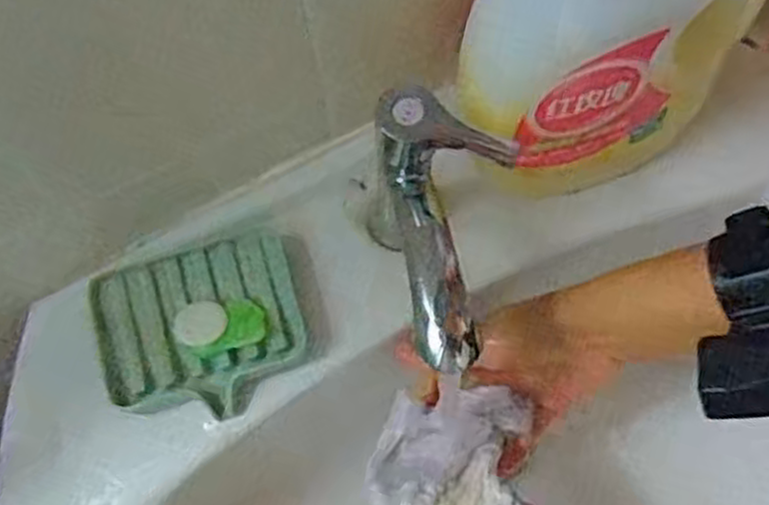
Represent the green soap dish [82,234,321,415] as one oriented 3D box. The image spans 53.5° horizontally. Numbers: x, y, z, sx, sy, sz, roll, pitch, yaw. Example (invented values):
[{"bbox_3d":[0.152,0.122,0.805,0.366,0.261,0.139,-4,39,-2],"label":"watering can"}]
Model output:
[{"bbox_3d":[-0.098,0.041,0.421,0.112,0.028,0.089,-17,68,-4],"label":"green soap dish"}]

